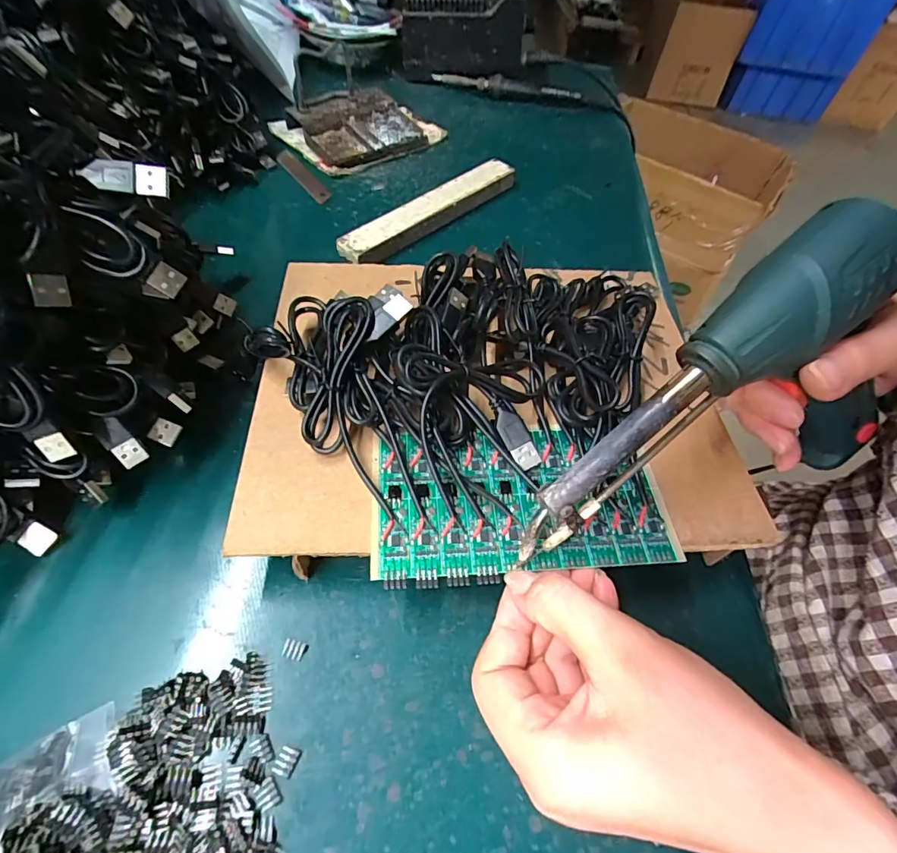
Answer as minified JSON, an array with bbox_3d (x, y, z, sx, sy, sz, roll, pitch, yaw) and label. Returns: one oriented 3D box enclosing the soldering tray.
[{"bbox_3d":[-0.087,-0.312,0.486,0.144,0.029,0.106,-31,64,-26],"label":"soldering tray"}]

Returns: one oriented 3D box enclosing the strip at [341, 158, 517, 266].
[{"bbox_3d":[-0.011,-0.191,0.412,0.025,0.021,0.197,38,60,20],"label":"strip"}]

